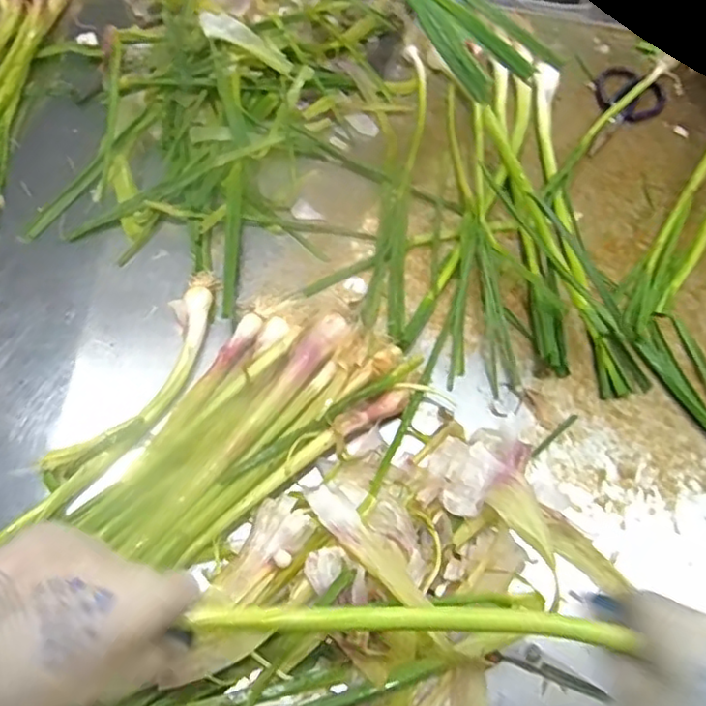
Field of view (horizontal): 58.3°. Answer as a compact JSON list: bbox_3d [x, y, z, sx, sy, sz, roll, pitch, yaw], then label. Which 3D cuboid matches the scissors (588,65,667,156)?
[{"bbox_3d":[0.372,-0.342,0.887,0.100,0.007,0.178,34,66,12],"label":"scissors"}]

